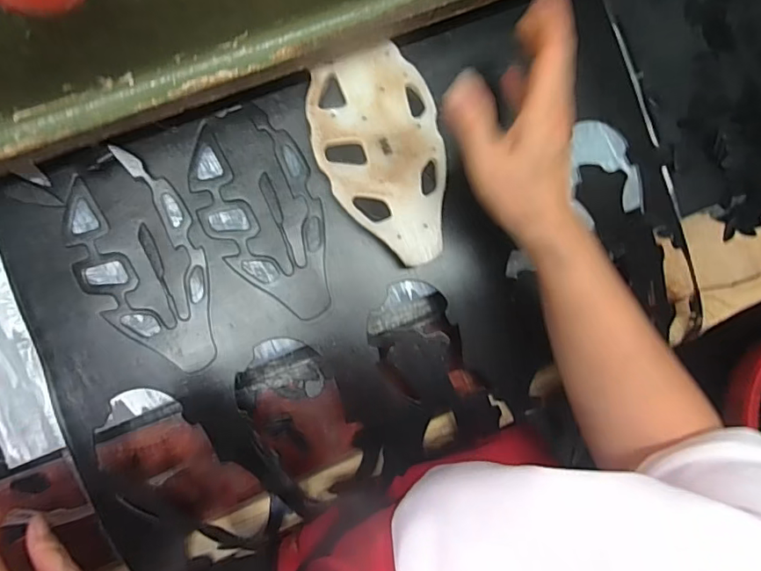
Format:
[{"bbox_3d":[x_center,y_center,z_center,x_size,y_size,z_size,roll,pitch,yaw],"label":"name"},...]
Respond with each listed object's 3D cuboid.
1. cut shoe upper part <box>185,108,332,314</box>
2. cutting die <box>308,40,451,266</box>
[{"bbox_3d":[-0.091,-0.052,0.408,0.090,0.005,0.164,-24,91,-6],"label":"cut shoe upper part"},{"bbox_3d":[0.000,-0.101,0.408,0.098,0.028,0.170,-14,90,-6],"label":"cutting die"}]

